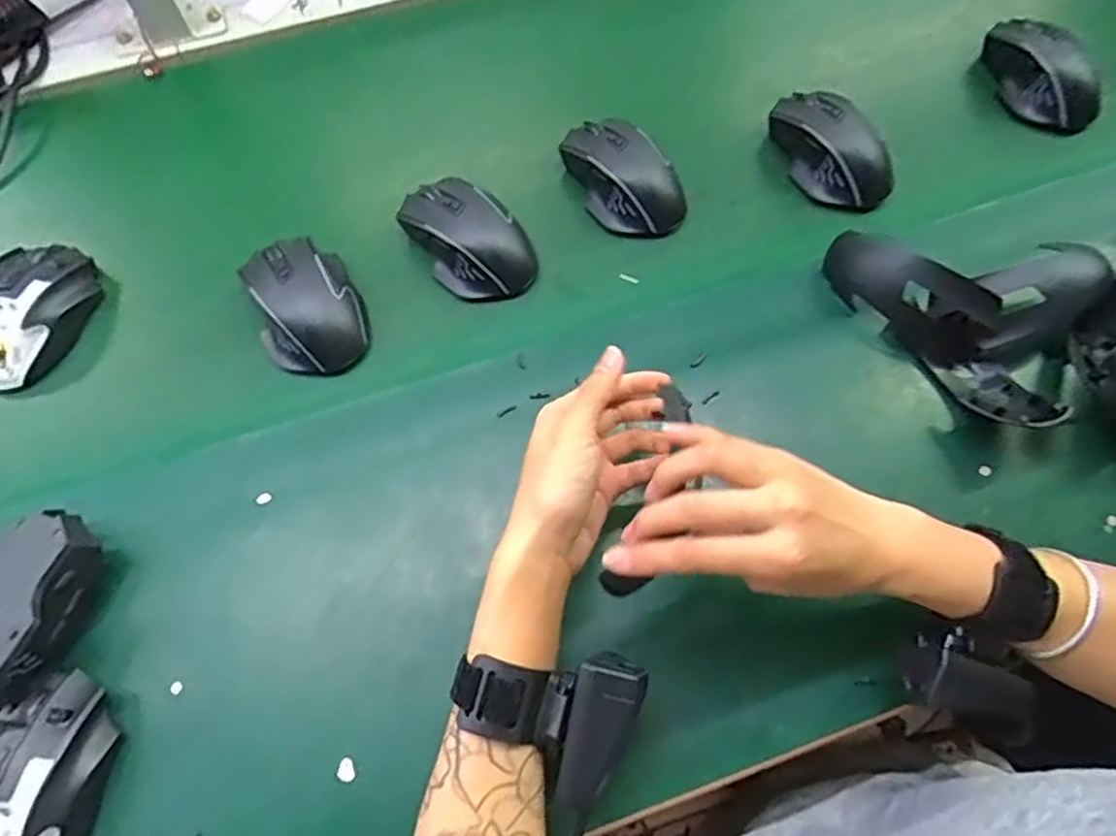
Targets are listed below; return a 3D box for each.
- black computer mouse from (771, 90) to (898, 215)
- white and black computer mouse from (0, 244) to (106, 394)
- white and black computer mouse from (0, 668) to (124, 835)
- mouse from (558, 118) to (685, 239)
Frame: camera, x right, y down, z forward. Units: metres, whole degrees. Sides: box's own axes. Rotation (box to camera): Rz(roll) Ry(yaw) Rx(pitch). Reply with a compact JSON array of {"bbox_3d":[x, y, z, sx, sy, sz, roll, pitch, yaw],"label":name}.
[{"bbox_3d":[0.217,-0.216,0.580,0.068,0.050,0.116,-29,70,-12],"label":"black computer mouse"},{"bbox_3d":[-0.387,-0.079,0.516,0.071,0.032,0.118,11,67,4],"label":"white and black computer mouse"},{"bbox_3d":[-0.286,0.198,0.380,0.068,0.037,0.115,5,66,2],"label":"white and black computer mouse"},{"bbox_3d":[0.049,-0.189,0.560,0.069,0.041,0.114,-42,73,-17],"label":"mouse"}]

